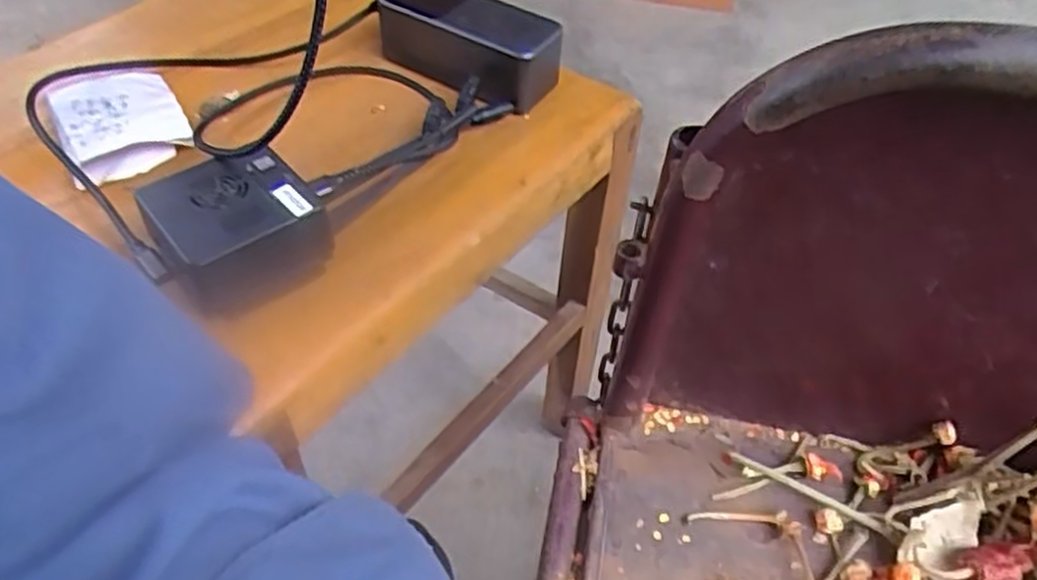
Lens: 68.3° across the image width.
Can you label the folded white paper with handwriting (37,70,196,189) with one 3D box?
[{"bbox_3d":[-0.268,-0.114,0.511,0.077,0.014,0.116,-26,54,-23],"label":"folded white paper with handwriting"}]

